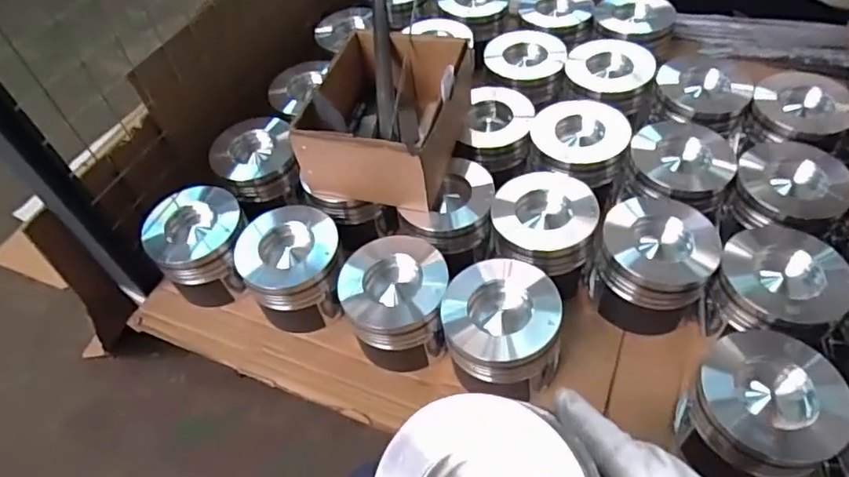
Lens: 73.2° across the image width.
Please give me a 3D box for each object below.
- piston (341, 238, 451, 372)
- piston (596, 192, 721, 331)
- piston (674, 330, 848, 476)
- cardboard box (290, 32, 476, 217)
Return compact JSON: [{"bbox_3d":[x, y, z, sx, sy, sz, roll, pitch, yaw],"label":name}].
[{"bbox_3d":[-0.030,0.068,0.610,0.107,0.089,0.118,-10,53,-2],"label":"piston"},{"bbox_3d":[0.244,0.020,0.609,0.113,0.097,0.128,25,60,23],"label":"piston"},{"bbox_3d":[0.288,0.153,0.499,0.108,0.102,0.106,-12,53,-3],"label":"piston"},{"bbox_3d":[-0.040,-0.146,0.671,0.157,0.107,0.204,12,55,15],"label":"cardboard box"}]

